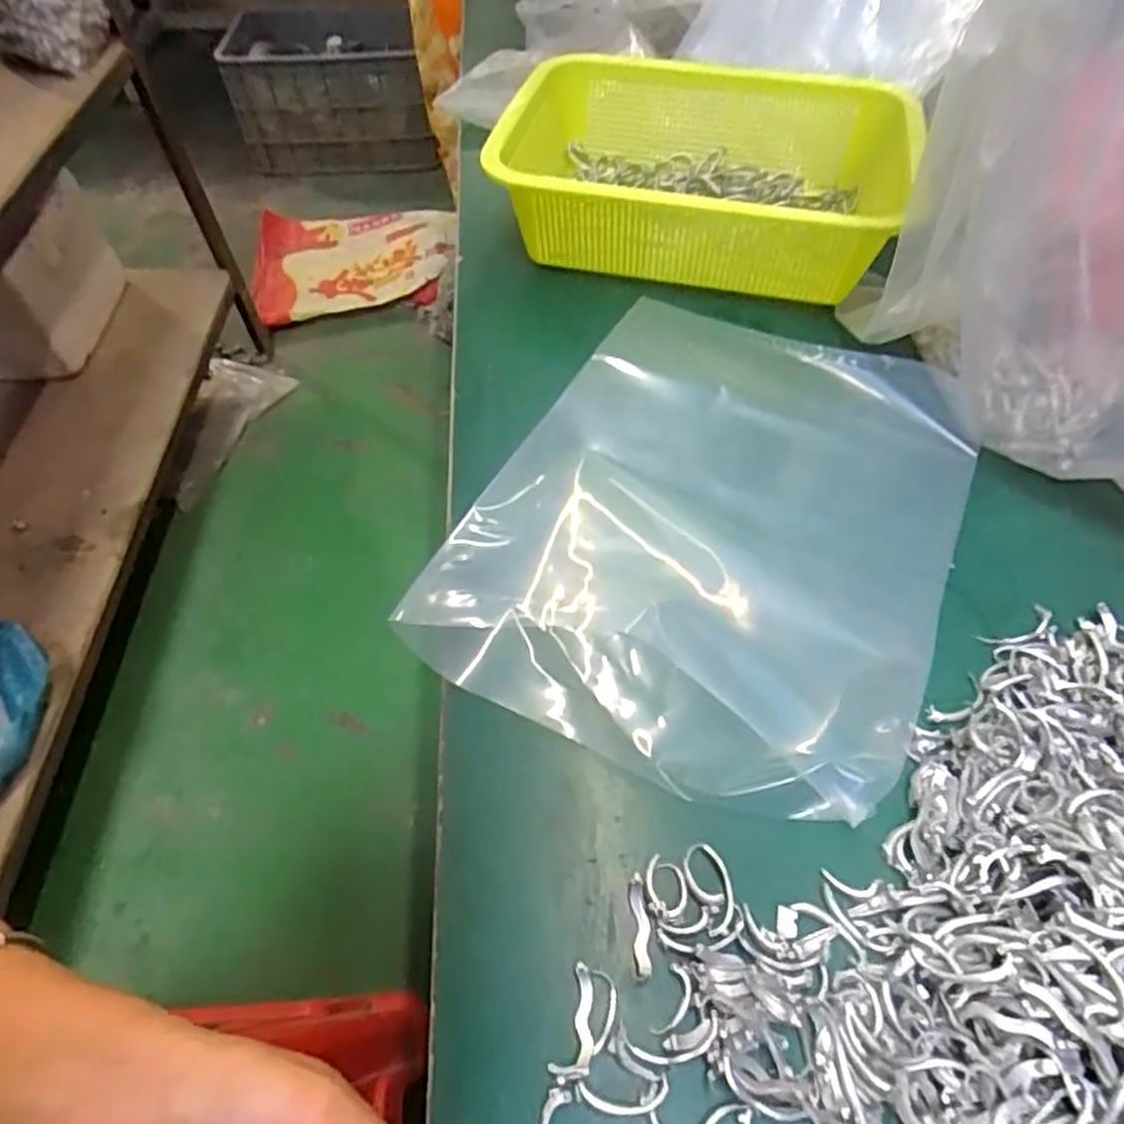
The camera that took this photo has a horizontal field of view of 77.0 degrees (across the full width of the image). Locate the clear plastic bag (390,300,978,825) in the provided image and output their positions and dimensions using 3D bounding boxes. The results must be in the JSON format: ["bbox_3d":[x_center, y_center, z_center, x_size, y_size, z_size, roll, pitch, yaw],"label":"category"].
[{"bbox_3d":[0.083,-0.028,0.357,0.213,0.029,0.283,23,58,14],"label":"clear plastic bag"}]

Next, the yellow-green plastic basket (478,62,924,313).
[{"bbox_3d":[0.097,-0.258,0.482,0.255,0.081,0.189,10,55,8],"label":"yellow-green plastic basket"}]

